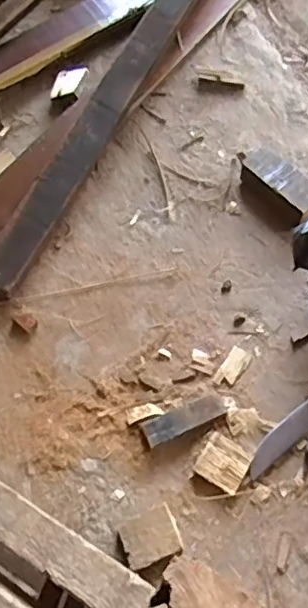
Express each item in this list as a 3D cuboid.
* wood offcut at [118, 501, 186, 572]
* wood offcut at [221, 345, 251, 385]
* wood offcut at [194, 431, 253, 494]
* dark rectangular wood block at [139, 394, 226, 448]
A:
[{"bbox_3d":[-0.003,0.284,0.710,0.067,0.015,0.056,-23,65,-6],"label":"wood offcut"},{"bbox_3d":[0.113,0.085,0.820,0.029,0.007,0.052,32,71,18],"label":"wood offcut"},{"bbox_3d":[0.090,0.203,0.748,0.061,0.010,0.057,30,71,17],"label":"wood offcut"},{"bbox_3d":[0.041,0.153,0.772,0.112,0.027,0.033,-23,68,-9],"label":"dark rectangular wood block"}]

